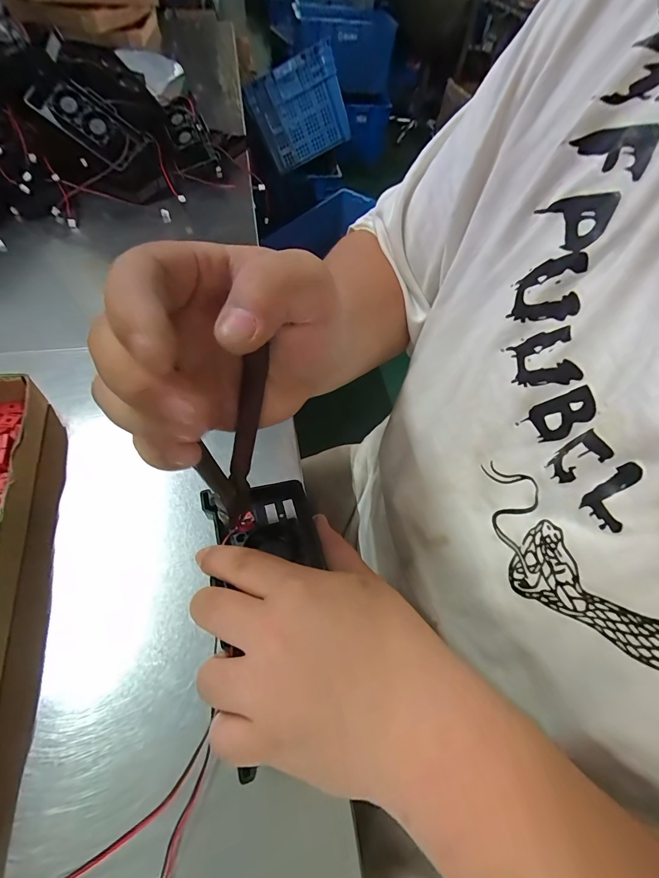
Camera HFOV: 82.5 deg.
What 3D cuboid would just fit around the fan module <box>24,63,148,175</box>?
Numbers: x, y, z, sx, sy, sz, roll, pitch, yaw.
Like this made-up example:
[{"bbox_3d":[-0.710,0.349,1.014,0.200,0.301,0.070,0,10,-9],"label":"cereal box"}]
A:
[{"bbox_3d":[-0.323,-0.431,0.506,0.143,0.027,0.069,35,73,-9],"label":"fan module"}]

